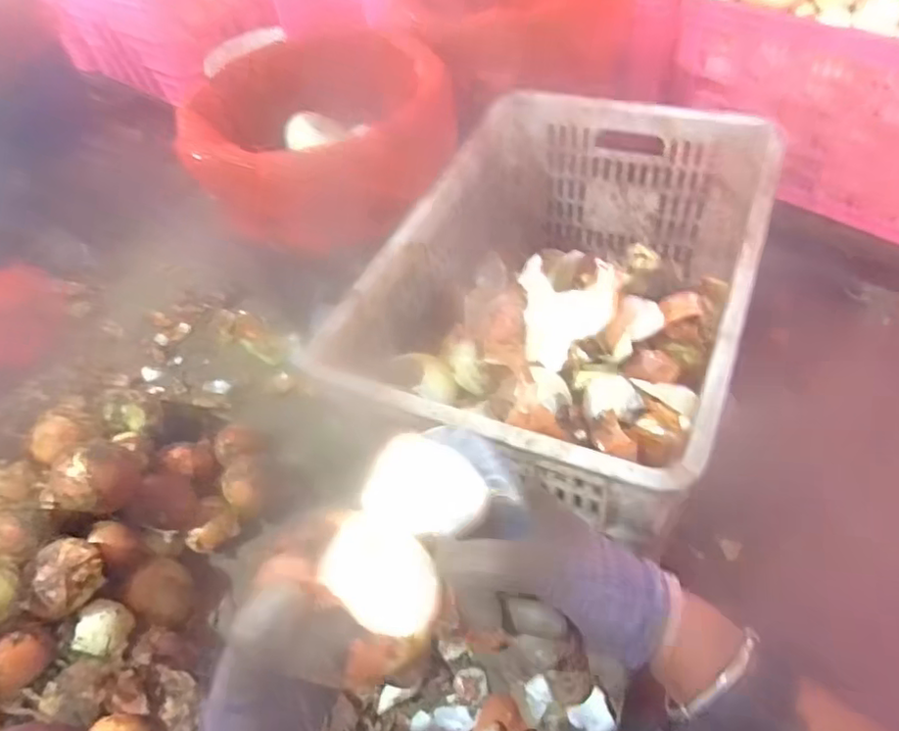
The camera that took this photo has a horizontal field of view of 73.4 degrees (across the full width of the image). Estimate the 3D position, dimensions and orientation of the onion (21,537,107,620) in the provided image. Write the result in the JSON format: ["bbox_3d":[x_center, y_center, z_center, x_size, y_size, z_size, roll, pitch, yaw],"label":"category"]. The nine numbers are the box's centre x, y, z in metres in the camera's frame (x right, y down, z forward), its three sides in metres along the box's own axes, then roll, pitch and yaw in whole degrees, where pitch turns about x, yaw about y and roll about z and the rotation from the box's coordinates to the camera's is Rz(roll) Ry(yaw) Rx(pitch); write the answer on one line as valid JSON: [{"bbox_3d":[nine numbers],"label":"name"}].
[{"bbox_3d":[-0.455,0.252,0.713,0.071,0.063,0.086,30,59,27],"label":"onion"}]

